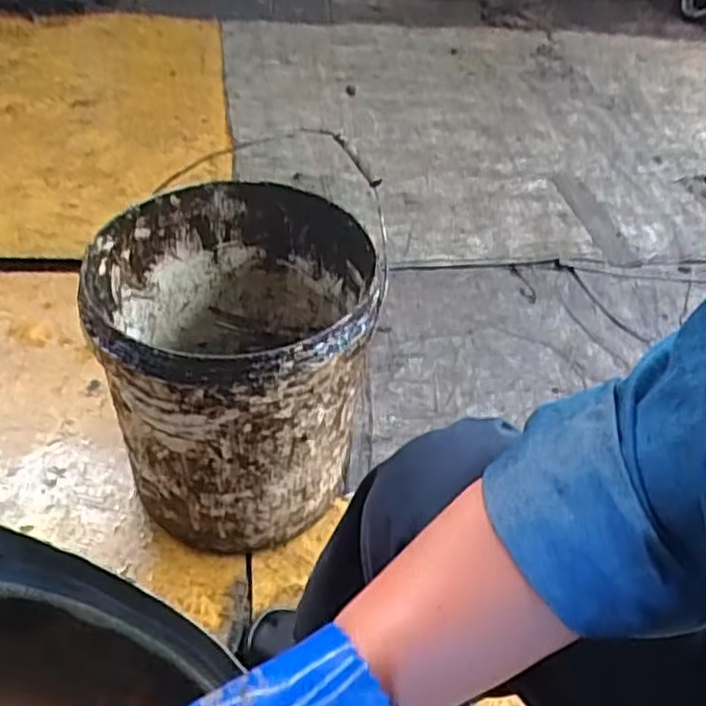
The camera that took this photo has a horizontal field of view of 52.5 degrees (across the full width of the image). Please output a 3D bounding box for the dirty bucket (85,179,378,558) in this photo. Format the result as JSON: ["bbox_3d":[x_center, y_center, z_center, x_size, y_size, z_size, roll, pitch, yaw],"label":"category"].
[{"bbox_3d":[-0.120,0.011,0.780,0.267,0.275,0.271,4,47,-5],"label":"dirty bucket"}]

